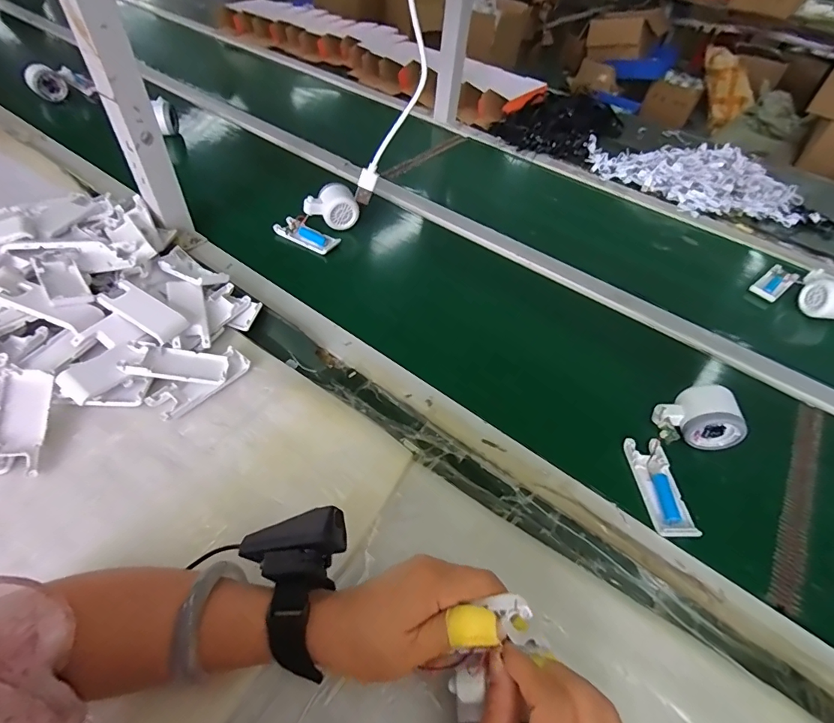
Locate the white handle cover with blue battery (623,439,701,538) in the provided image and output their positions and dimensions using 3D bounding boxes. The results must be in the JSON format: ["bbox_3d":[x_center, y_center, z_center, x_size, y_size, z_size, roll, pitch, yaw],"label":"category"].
[{"bbox_3d":[0.251,0.128,0.449,0.040,0.011,0.102,1,49,-6],"label":"white handle cover with blue battery"}]

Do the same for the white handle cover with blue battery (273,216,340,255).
[{"bbox_3d":[-0.174,-0.197,0.682,0.099,0.018,0.037,23,51,13],"label":"white handle cover with blue battery"}]

